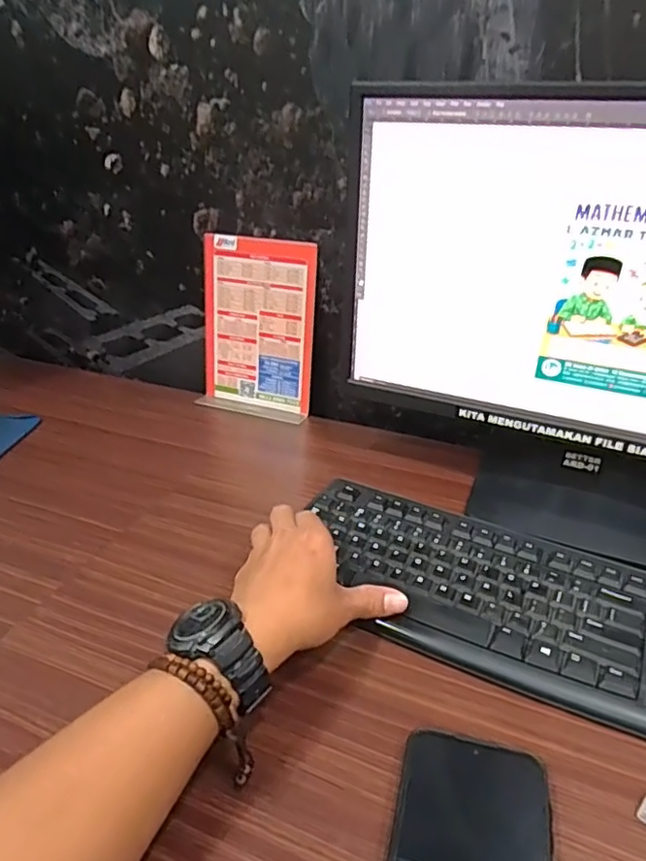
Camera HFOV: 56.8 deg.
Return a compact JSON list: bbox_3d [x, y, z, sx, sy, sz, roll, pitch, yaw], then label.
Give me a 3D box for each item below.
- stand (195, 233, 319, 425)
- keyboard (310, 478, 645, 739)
[{"bbox_3d":[-0.082,-0.124,0.744,0.148,0.209,0.053,9,30,15],"label":"stand"},{"bbox_3d":[0.173,0.136,0.450,0.418,0.017,0.154,18,35,29],"label":"keyboard"}]

